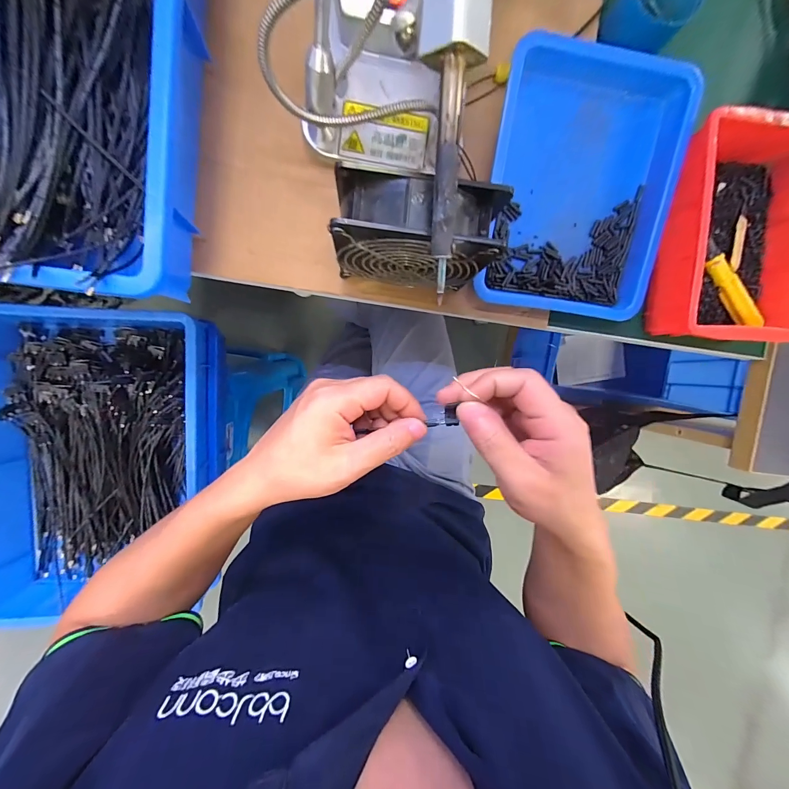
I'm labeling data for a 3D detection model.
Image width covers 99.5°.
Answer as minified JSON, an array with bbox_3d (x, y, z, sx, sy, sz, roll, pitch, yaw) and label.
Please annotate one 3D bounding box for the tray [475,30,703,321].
[{"bbox_3d":[0.173,-0.191,0.306,0.169,0.040,0.225,5,94,-6],"label":"tray"}]

